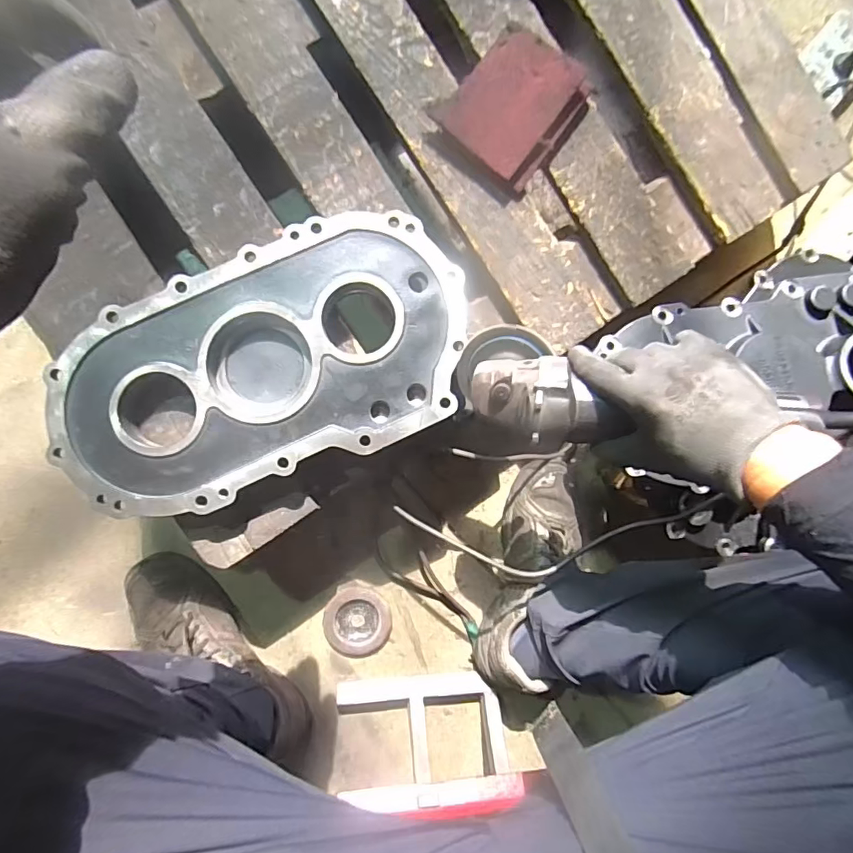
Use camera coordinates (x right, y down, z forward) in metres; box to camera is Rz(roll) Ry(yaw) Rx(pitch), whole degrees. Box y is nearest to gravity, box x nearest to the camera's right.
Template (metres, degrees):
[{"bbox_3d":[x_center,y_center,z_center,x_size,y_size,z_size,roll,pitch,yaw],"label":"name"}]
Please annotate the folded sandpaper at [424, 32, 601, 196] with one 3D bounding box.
[{"bbox_3d":[0.100,-0.349,0.565,0.122,0.026,0.148,41,85,-5],"label":"folded sandpaper"}]

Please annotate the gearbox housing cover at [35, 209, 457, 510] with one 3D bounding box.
[{"bbox_3d":[-0.157,-0.056,0.520,0.401,0.053,0.221,-25,92,-6],"label":"gearbox housing cover"}]

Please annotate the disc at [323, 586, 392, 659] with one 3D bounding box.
[{"bbox_3d":[-0.091,0.259,0.679,0.085,0.011,0.089,0,89,-7],"label":"disc"}]

